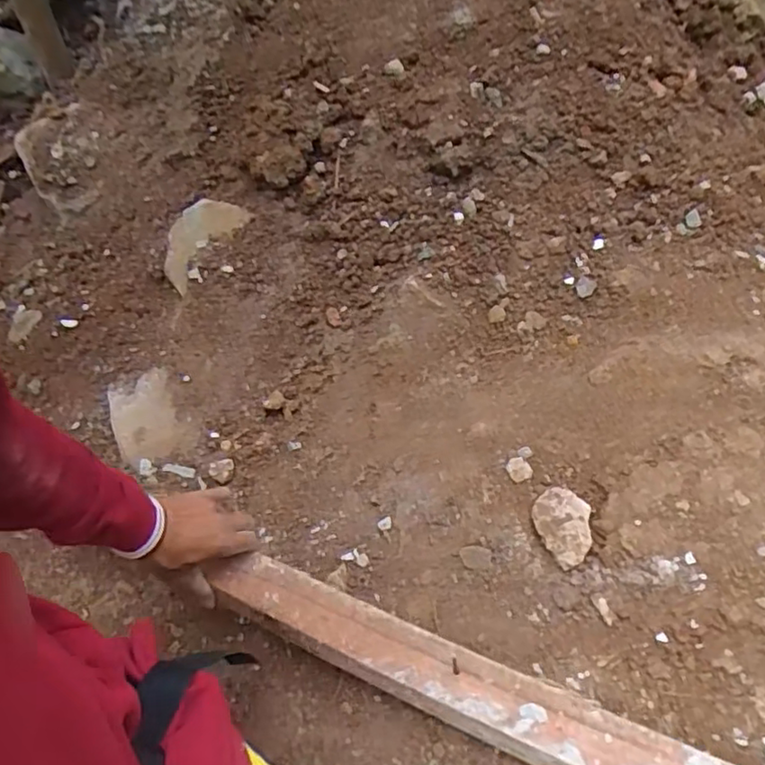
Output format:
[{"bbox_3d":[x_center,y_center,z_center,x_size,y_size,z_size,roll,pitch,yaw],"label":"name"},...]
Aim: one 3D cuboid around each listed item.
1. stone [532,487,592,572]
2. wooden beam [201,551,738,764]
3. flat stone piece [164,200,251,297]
[{"bbox_3d":[0.189,0.148,0.657,0.057,0.025,0.076,-29,58,2],"label":"stone"},{"bbox_3d":[0.182,0.309,0.542,0.780,0.025,0.067,15,56,24],"label":"wooden beam"},{"bbox_3d":[-0.274,-0.213,0.939,0.147,0.035,0.078,-46,64,3],"label":"flat stone piece"}]

